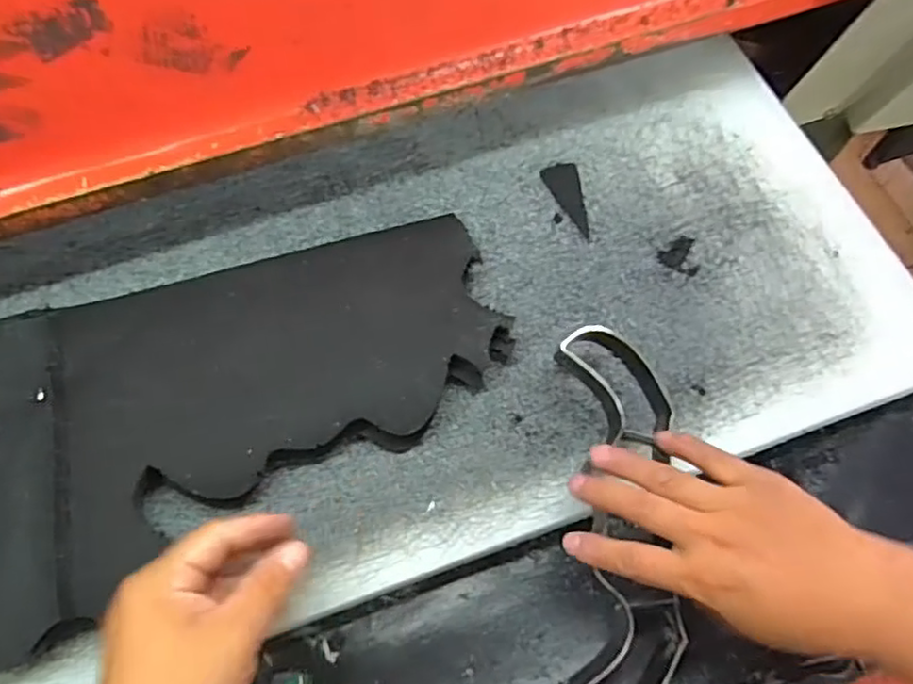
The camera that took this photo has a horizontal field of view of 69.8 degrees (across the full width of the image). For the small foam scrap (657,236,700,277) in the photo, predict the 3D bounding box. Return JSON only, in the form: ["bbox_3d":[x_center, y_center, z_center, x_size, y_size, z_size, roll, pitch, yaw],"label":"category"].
[{"bbox_3d":[0.178,-0.066,0.511,0.032,0.004,0.031,1,69,-2],"label":"small foam scrap"}]

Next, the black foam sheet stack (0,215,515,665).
[{"bbox_3d":[-0.140,0.036,0.444,0.356,0.035,0.198,-20,71,-10],"label":"black foam sheet stack"}]

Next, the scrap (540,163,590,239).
[{"bbox_3d":[0.090,-0.117,0.535,0.031,0.004,0.071,-5,69,-4],"label":"scrap"}]

